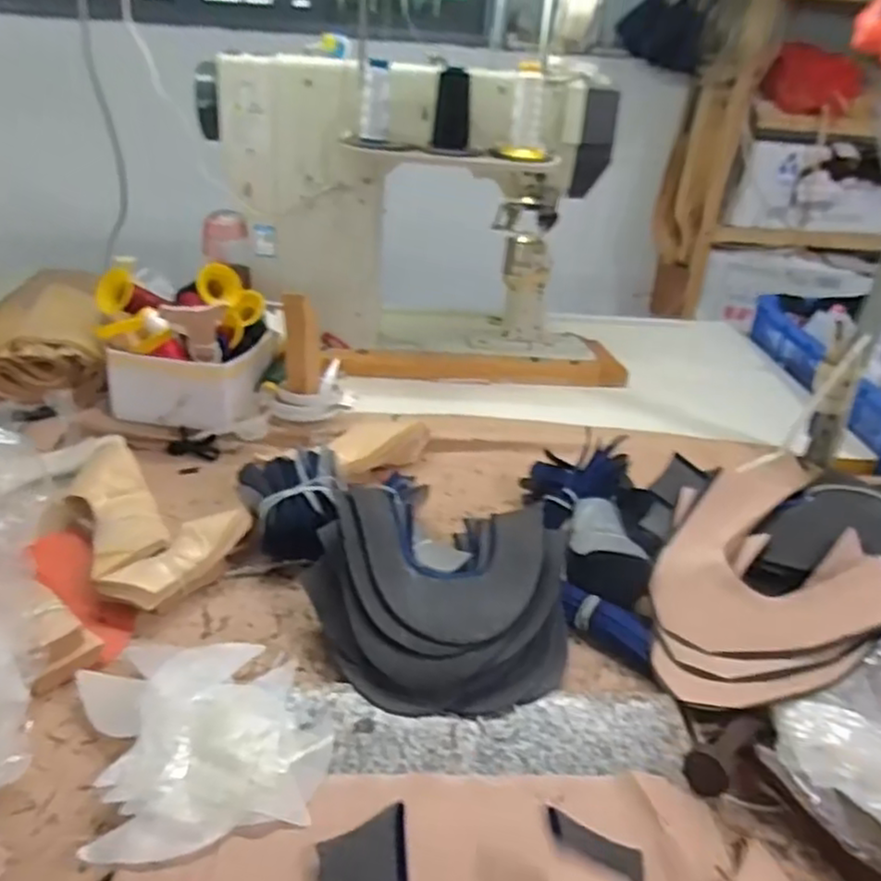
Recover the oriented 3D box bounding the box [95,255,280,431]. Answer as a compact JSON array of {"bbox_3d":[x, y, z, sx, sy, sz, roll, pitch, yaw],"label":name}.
[{"bbox_3d":[-0.345,-0.135,0.943,0.225,0.146,0.219,0,31,-8],"label":"box"}]

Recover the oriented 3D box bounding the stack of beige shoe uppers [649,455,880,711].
[{"bbox_3d":[0.310,0.138,0.661,0.195,0.076,0.278,15,32,18],"label":"stack of beige shoe uppers"}]

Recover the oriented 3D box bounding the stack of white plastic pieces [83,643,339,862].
[{"bbox_3d":[-0.179,0.218,0.527,0.160,0.027,0.188,-9,33,-22],"label":"stack of white plastic pieces"}]

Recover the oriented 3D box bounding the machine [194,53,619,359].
[{"bbox_3d":[-0.055,-0.346,1.070,0.589,0.403,0.185,2,30,-5],"label":"machine"}]

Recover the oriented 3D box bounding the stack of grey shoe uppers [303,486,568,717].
[{"bbox_3d":[-0.009,0.132,0.630,0.252,0.077,0.215,4,30,-1],"label":"stack of grey shoe uppers"}]

